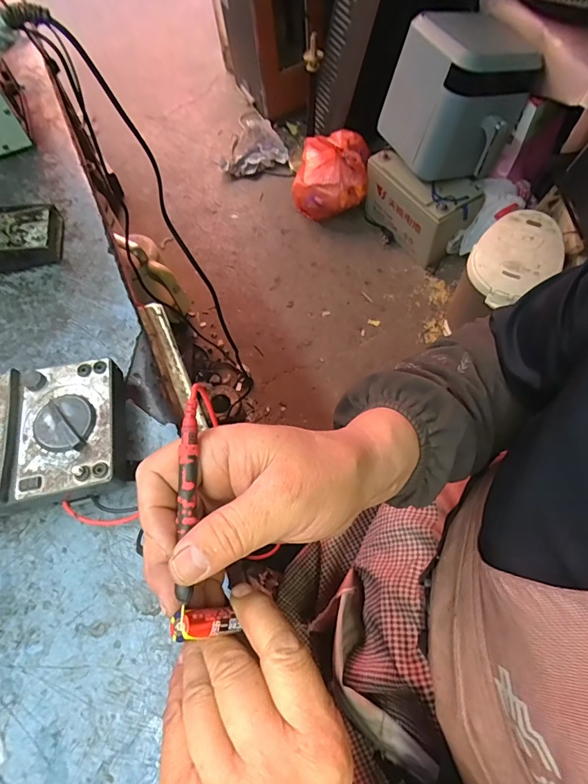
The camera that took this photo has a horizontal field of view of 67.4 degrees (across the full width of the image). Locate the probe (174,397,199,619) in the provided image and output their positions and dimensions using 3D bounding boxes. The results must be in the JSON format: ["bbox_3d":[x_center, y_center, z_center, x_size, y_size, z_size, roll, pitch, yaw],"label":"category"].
[{"bbox_3d":[-0.053,0.056,0.222,0.008,0.005,0.104,-2,76,3],"label":"probe"}]

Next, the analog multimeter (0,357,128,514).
[{"bbox_3d":[-0.232,0.045,0.354,0.183,0.049,0.109,-12,65,-2],"label":"analog multimeter"}]

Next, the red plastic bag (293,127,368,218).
[{"bbox_3d":[0.123,-0.737,1.482,0.237,0.196,0.208,4,65,5],"label":"red plastic bag"}]

